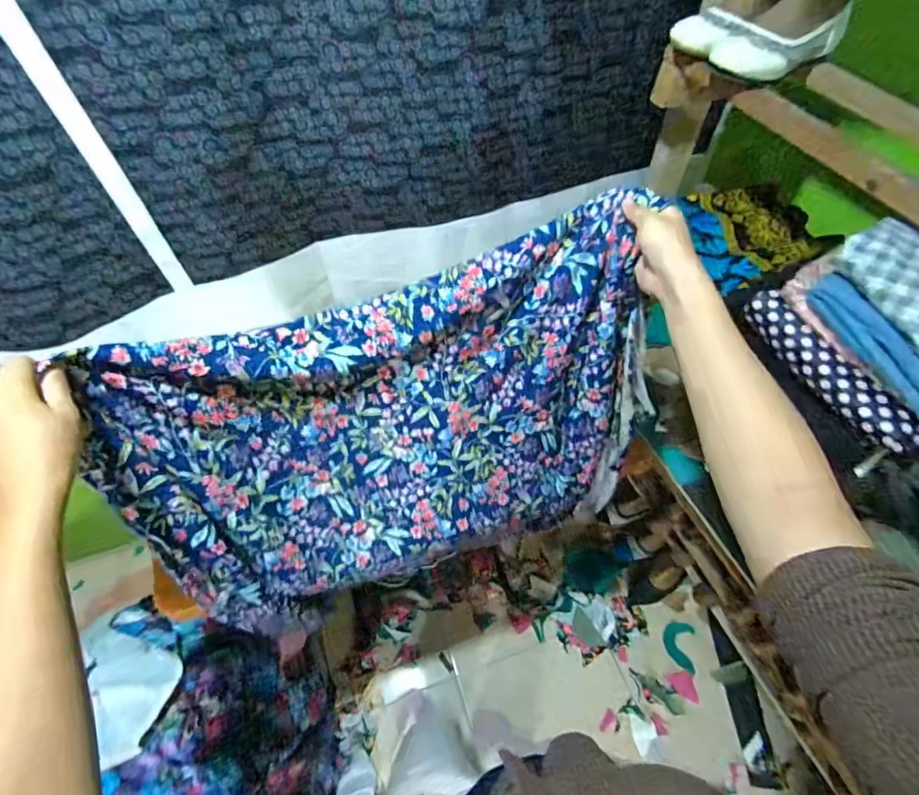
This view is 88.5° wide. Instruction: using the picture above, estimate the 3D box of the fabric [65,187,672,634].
[{"bbox_3d":[-0.050,0.032,0.581,0.611,0.421,0.120,-17,33,-13],"label":"fabric"}]

